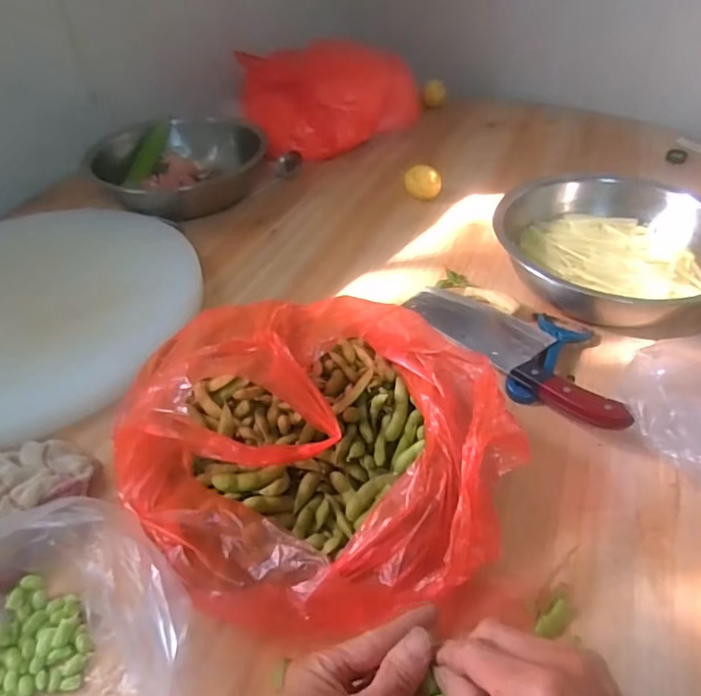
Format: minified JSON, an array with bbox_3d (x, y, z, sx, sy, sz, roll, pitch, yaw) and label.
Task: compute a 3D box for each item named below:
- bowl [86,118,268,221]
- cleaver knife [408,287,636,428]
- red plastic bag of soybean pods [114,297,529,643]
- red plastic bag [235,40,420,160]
[{"bbox_3d":[-0.271,-0.290,0.854,0.203,0.082,0.202,23,49,24],"label":"bowl"},{"bbox_3d":[0.174,-0.005,0.572,0.078,0.039,0.271,-27,49,-24],"label":"cleaver knife"},{"bbox_3d":[-0.031,0.078,0.429,0.289,0.124,0.242,25,50,25],"label":"red plastic bag of soybean pods"},{"bbox_3d":[-0.025,-0.454,0.975,0.323,0.146,0.150,-8,44,-7],"label":"red plastic bag"}]

